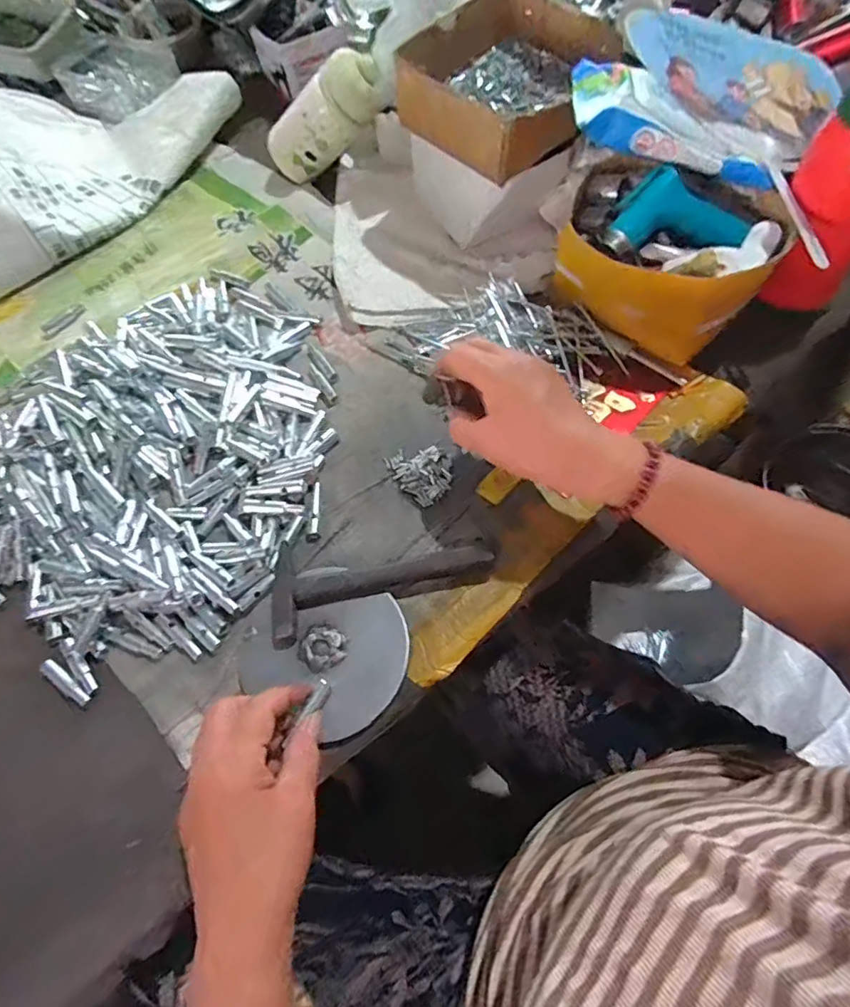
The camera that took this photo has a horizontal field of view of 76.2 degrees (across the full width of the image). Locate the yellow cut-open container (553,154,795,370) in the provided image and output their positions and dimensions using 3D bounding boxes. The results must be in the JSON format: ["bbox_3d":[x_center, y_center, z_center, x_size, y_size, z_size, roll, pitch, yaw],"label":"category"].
[{"bbox_3d":[0.211,-0.222,0.489,0.178,0.103,0.141,27,70,15],"label":"yellow cut-open container"}]

